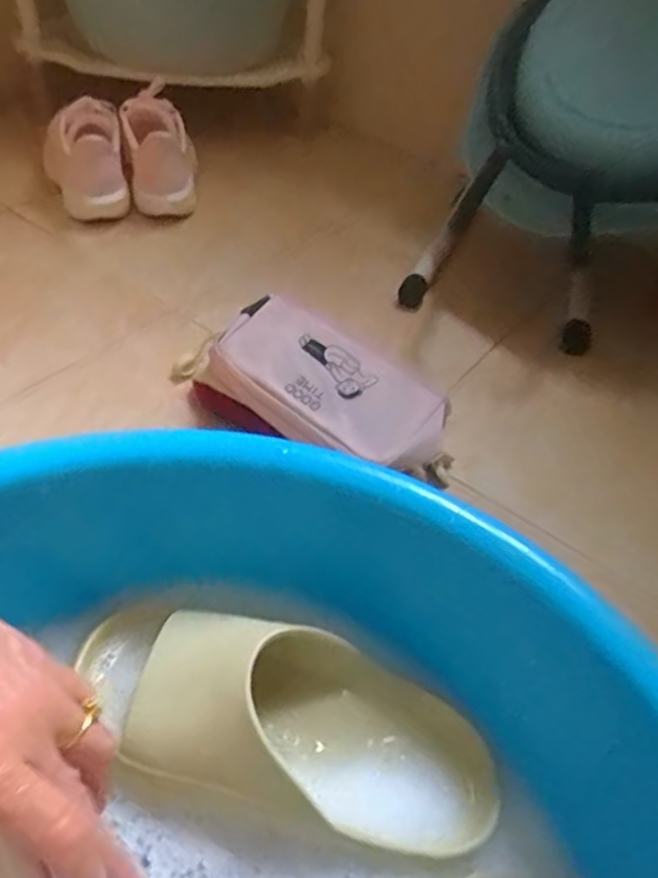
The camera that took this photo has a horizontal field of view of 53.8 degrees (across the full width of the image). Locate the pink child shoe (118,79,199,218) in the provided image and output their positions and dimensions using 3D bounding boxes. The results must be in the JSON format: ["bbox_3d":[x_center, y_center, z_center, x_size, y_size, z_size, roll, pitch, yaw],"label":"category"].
[{"bbox_3d":[-0.225,-0.379,0.860,0.089,0.114,0.153,-7,47,-16],"label":"pink child shoe"}]

